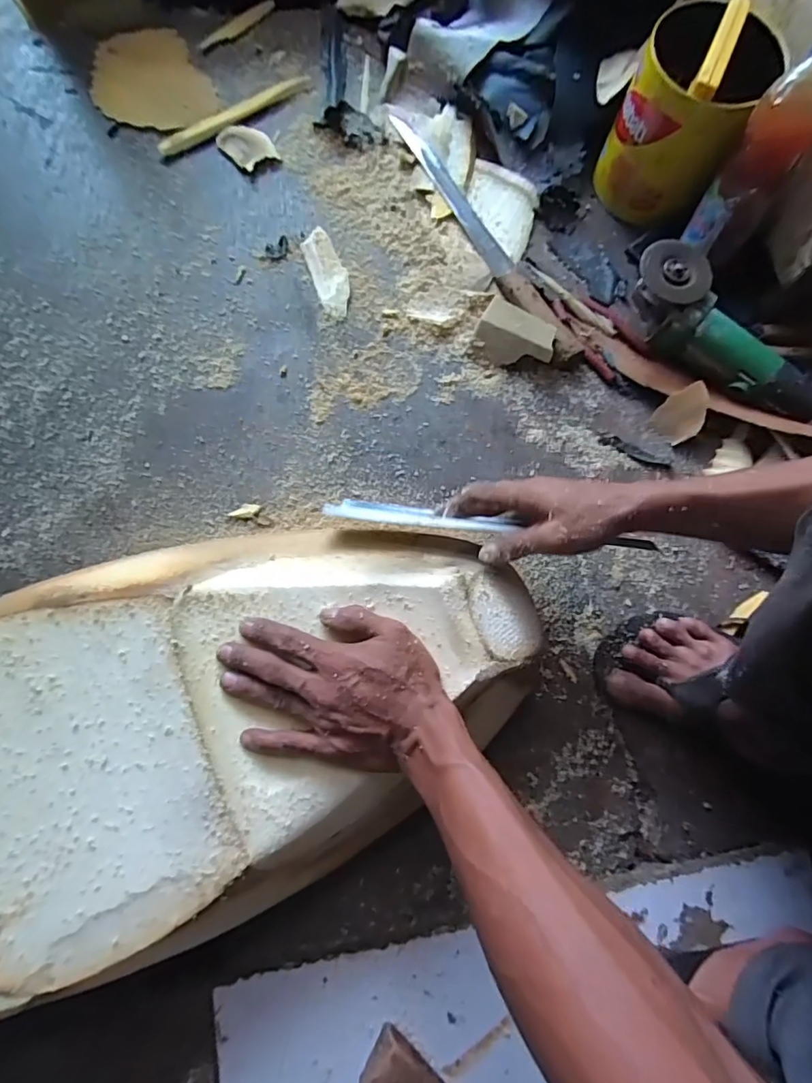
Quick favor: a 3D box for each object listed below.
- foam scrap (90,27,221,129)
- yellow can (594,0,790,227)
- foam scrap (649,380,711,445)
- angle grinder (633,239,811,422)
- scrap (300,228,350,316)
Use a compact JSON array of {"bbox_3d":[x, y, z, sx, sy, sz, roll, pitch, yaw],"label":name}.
[{"bbox_3d":[-0.359,-0.640,0.681,0.149,0.025,0.181,-33,80,-9],"label":"foam scrap"},{"bbox_3d":[0.329,-0.513,0.602,0.137,0.163,0.148,19,77,2],"label":"yellow can"},{"bbox_3d":[0.328,-0.152,0.586,0.049,0.007,0.069,40,112,6],"label":"foam scrap"},{"bbox_3d":[0.382,-0.234,0.581,0.281,0.078,0.086,34,78,5],"label":"angle grinder"},{"bbox_3d":[-0.100,-0.344,0.633,0.044,0.006,0.125,-18,78,-7],"label":"scrap"}]

